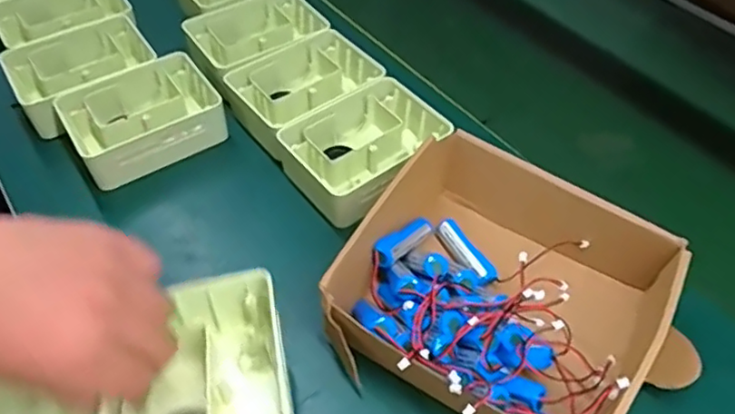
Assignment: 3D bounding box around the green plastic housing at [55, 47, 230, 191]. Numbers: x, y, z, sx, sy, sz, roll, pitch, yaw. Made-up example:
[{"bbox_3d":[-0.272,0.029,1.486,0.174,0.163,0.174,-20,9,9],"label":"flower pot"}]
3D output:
[{"bbox_3d":[-0.225,-0.091,0.622,0.144,0.044,0.101,-28,55,-24],"label":"green plastic housing"}]

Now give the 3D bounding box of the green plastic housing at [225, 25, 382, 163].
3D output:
[{"bbox_3d":[-0.066,-0.122,0.649,0.154,0.045,0.115,-29,56,-25],"label":"green plastic housing"}]

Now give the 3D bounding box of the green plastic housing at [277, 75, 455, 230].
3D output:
[{"bbox_3d":[-0.003,-0.053,0.590,0.152,0.049,0.119,-31,57,-26],"label":"green plastic housing"}]

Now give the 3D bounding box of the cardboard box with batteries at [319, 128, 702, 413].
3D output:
[{"bbox_3d":[0.109,0.071,0.462,0.236,0.082,0.203,26,53,20],"label":"cardboard box with batteries"}]

